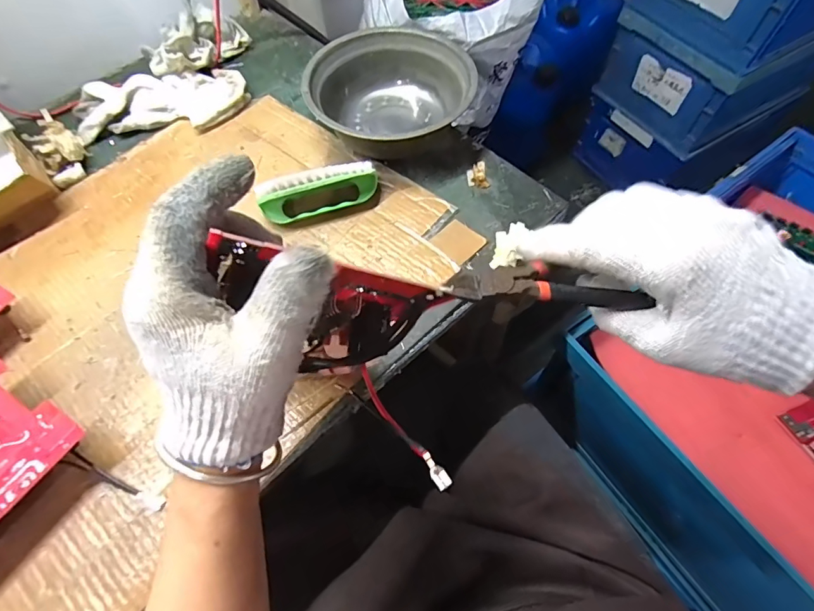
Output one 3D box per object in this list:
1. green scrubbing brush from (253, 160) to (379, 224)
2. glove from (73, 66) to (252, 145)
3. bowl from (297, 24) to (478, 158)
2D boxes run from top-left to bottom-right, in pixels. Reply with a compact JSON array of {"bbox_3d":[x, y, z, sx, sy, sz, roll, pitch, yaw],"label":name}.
[{"bbox_3d":[-0.091,-0.117,0.465,0.124,0.049,0.033,-14,61,-7],"label":"green scrubbing brush"},{"bbox_3d":[-0.308,-0.254,0.558,0.205,0.045,0.096,-16,62,-8],"label":"glove"},{"bbox_3d":[-0.019,-0.241,0.529,0.183,0.070,0.183,0,61,0],"label":"bowl"}]

